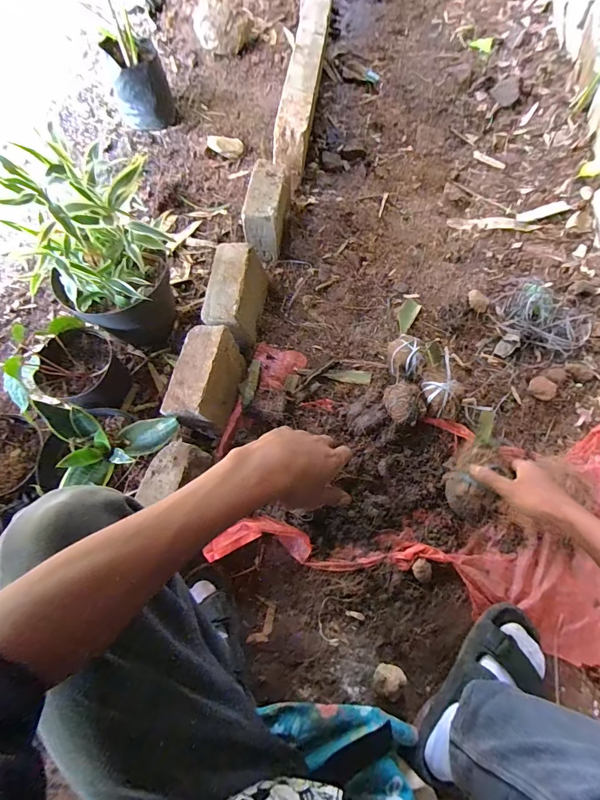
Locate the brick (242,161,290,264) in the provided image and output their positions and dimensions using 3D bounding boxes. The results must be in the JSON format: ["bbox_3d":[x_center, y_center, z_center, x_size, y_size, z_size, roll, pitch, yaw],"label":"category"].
[{"bbox_3d":[-0.072,-0.434,0.897,0.082,0.154,0.178,10,72,5],"label":"brick"}]

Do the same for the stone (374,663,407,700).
[{"bbox_3d":[0.143,0.445,0.601,0.047,0.047,0.051,-1,71,2],"label":"stone"}]

